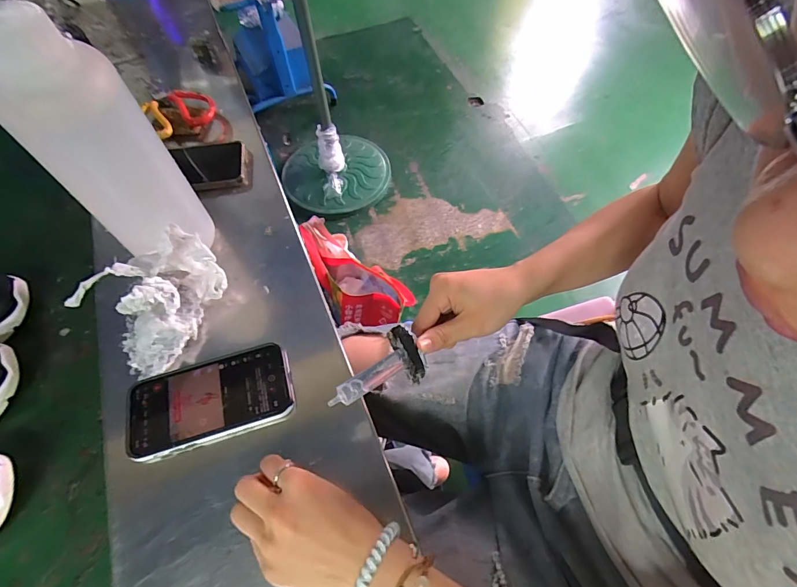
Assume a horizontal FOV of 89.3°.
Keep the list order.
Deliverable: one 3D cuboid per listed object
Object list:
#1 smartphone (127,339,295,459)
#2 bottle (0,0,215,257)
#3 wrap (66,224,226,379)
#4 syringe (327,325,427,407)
[{"bbox_3d":[-0.177,0.101,0.385,0.148,0.014,0.078,-16,61,-8],"label":"smartphone"},{"bbox_3d":[-0.252,-0.118,0.366,0.071,0.247,0.077,4,61,4],"label":"bottle"},{"bbox_3d":[-0.236,0.002,0.397,0.082,0.068,0.127,33,66,18],"label":"wrap"},{"bbox_3d":[-0.018,0.065,0.325,0.081,0.021,0.045,-32,64,-14],"label":"syringe"}]

